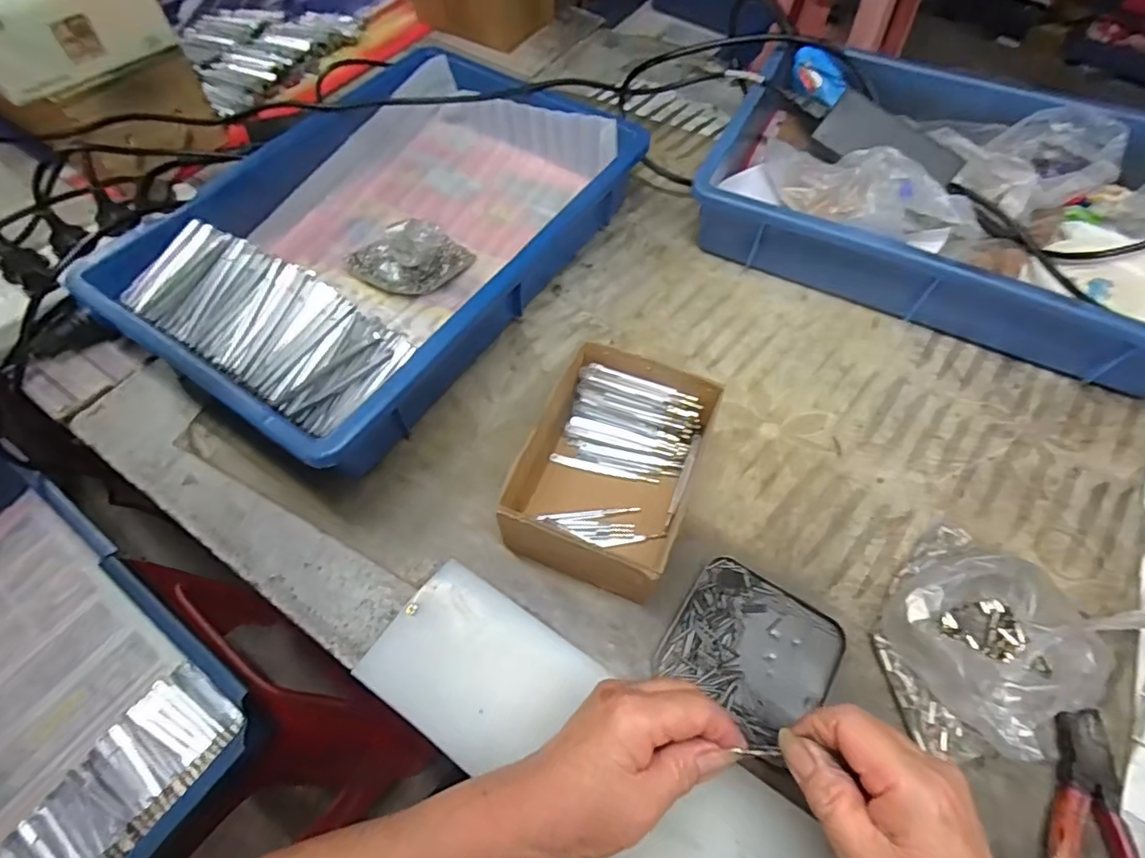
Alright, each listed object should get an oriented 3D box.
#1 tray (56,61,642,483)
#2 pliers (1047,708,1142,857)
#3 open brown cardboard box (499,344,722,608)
[{"bbox_3d":[-0.157,-0.174,0.495,0.265,0.090,0.405,31,65,16],"label":"tray"},{"bbox_3d":[0.295,0.231,0.314,0.050,0.014,0.132,18,63,10],"label":"pliers"},{"bbox_3d":[0.029,0.027,0.397,0.109,0.063,0.156,21,63,11],"label":"open brown cardboard box"}]

